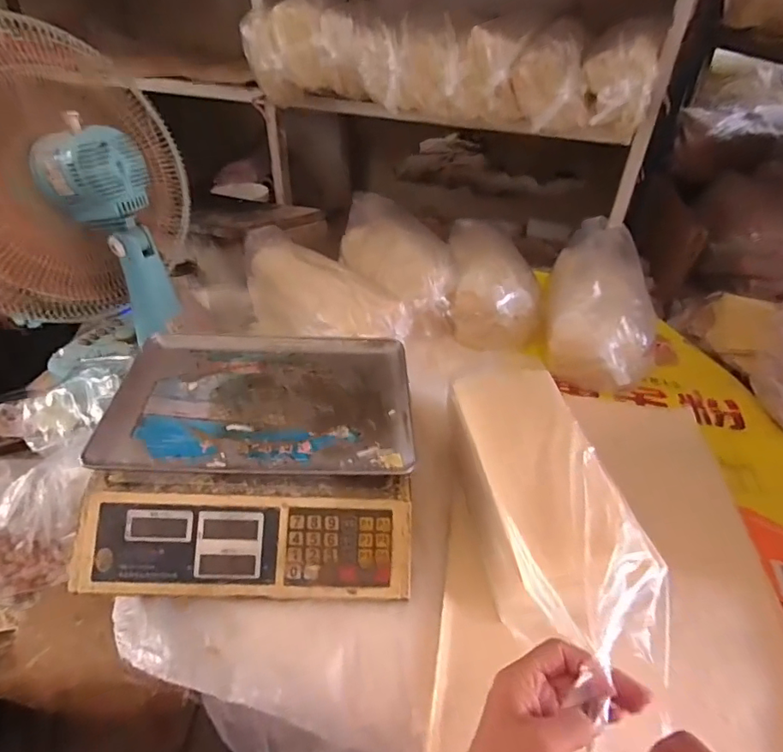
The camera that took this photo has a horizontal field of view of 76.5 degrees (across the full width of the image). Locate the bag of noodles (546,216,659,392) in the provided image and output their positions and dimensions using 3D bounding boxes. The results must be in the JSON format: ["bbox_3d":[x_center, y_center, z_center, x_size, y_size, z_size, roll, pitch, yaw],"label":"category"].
[{"bbox_3d":[0.340,-0.140,0.828,0.141,0.106,0.357,9,52,9],"label":"bag of noodles"}]

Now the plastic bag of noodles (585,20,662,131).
[{"bbox_3d":[0.366,-0.480,0.801,0.108,0.129,0.107,14,41,15],"label":"plastic bag of noodles"}]

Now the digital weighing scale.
[{"bbox_3d":[-0.144,0.078,0.577,0.325,0.095,0.308,1,39,-1],"label":"digital weighing scale"}]

